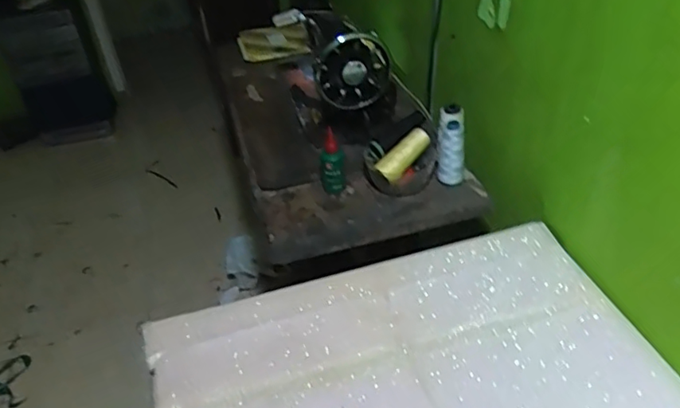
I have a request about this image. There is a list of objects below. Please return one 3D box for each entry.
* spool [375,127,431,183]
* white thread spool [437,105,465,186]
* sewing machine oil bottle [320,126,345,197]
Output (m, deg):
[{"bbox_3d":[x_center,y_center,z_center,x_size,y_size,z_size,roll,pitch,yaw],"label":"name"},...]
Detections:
[{"bbox_3d":[0.110,-0.085,0.989,0.112,0.032,0.036,-44,47,-12],"label":"spool"},{"bbox_3d":[0.191,-0.099,0.983,0.044,0.138,0.038,1,15,11],"label":"white thread spool"},{"bbox_3d":[-0.015,-0.073,0.991,0.045,0.111,0.045,-5,37,3],"label":"sewing machine oil bottle"}]

